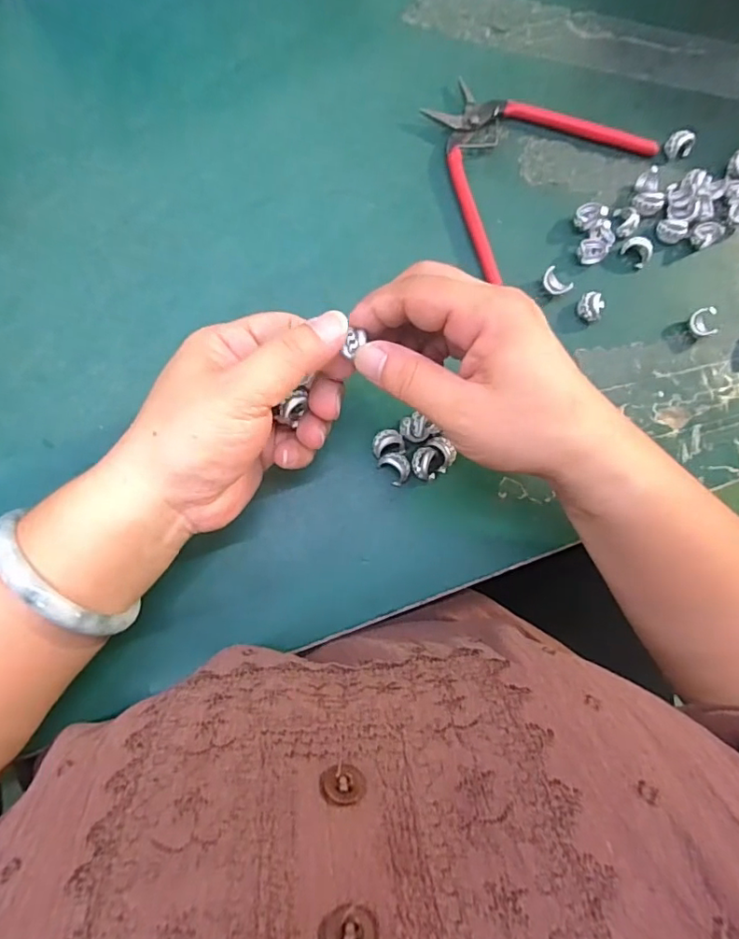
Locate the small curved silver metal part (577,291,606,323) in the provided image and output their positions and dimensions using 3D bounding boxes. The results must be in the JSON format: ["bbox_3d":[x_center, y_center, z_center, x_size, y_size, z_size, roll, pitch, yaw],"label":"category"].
[{"bbox_3d":[0.133,-0.097,0.323,0.016,0.011,0.016,1,82,-6],"label":"small curved silver metal part"}]

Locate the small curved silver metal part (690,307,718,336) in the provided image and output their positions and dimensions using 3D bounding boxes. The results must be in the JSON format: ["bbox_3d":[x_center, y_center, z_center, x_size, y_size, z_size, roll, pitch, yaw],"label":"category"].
[{"bbox_3d":[0.201,-0.088,0.325,0.010,0.016,0.017,-30,86,-9],"label":"small curved silver metal part"}]

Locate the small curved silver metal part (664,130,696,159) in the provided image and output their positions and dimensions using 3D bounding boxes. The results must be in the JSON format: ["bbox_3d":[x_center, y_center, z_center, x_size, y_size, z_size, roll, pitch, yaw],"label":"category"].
[{"bbox_3d":[0.201,-0.209,0.348,0.016,0.012,0.015,1,82,-6],"label":"small curved silver metal part"}]

